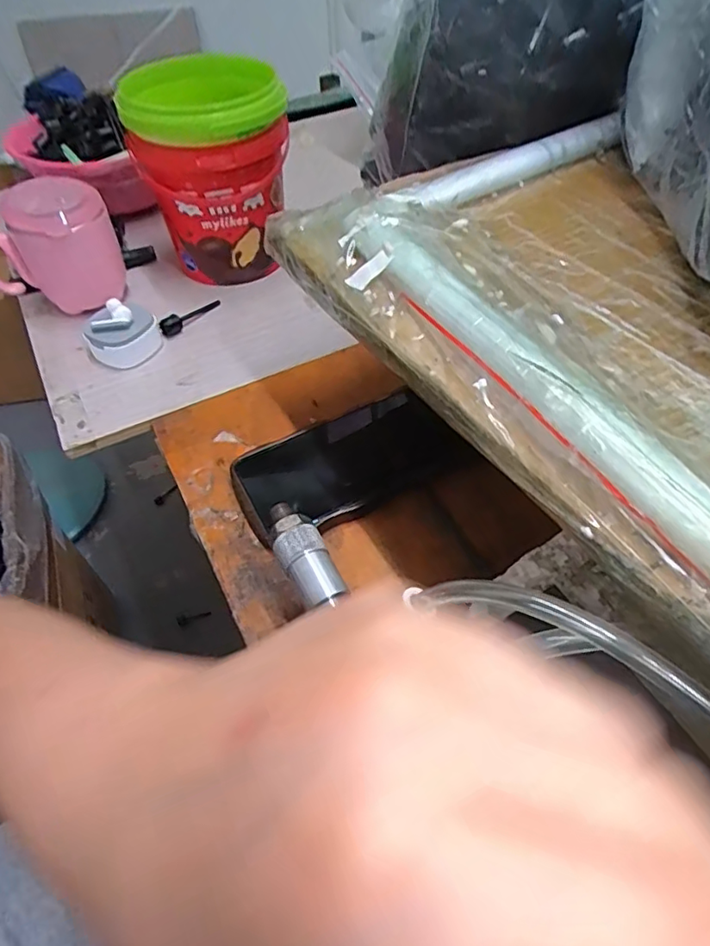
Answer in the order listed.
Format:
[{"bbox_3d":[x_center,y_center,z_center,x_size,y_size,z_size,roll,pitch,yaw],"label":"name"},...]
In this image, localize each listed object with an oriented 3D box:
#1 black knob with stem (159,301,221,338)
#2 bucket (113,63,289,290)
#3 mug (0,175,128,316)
[{"bbox_3d":[-0.149,-0.145,0.515,0.011,0.016,0.066,27,54,23],"label":"black knob with stem"},{"bbox_3d":[-0.129,-0.277,0.537,0.130,0.156,0.155,-12,51,-7],"label":"bucket"},{"bbox_3d":[-0.268,-0.202,0.511,0.102,0.096,0.078,-10,51,-6],"label":"mug"}]

